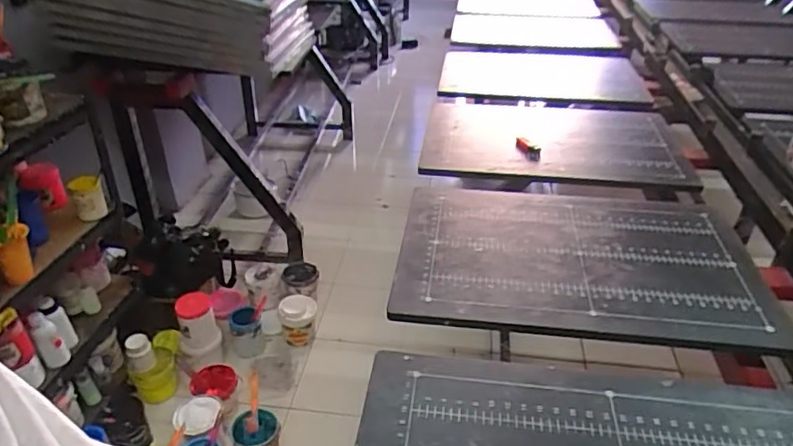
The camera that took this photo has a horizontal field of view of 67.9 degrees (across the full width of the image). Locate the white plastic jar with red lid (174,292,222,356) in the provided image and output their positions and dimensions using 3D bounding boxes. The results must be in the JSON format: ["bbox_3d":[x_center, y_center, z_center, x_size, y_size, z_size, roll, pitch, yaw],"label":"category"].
[{"bbox_3d":[-0.610,0.306,1.801,0.116,0.186,0.114,0,32,0],"label":"white plastic jar with red lid"}]

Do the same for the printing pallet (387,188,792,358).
[{"bbox_3d":[0.296,0.052,1.021,0.569,0.029,0.398,5,33,7],"label":"printing pallet"}]

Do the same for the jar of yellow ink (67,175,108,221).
[{"bbox_3d":[-0.828,-0.066,1.590,0.081,0.097,0.100,-20,37,-28],"label":"jar of yellow ink"}]

